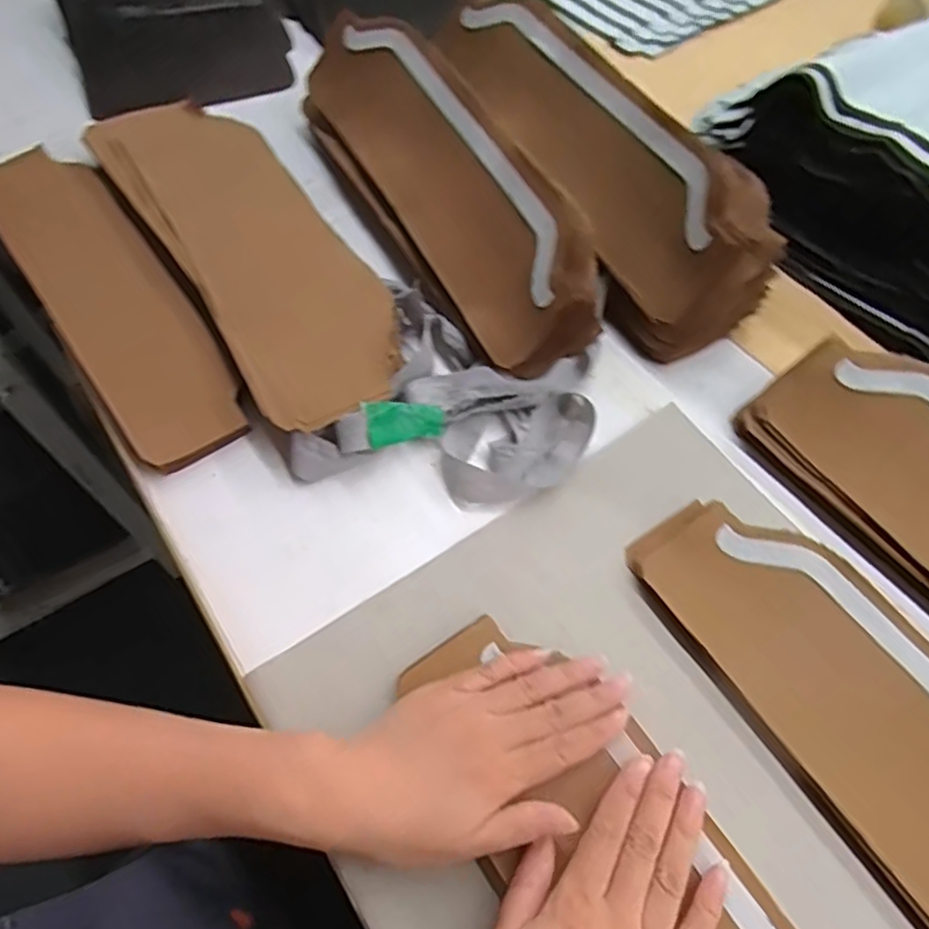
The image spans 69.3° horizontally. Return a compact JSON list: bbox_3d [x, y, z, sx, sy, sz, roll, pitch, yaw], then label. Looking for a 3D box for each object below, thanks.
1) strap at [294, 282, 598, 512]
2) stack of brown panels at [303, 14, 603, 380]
[{"bbox_3d":[-0.004,-0.051,0.505,0.195,0.042,0.173,14,60,9],"label":"strap"},{"bbox_3d":[-0.020,-0.251,0.591,0.117,0.104,0.416,-26,62,-14],"label":"stack of brown panels"}]

